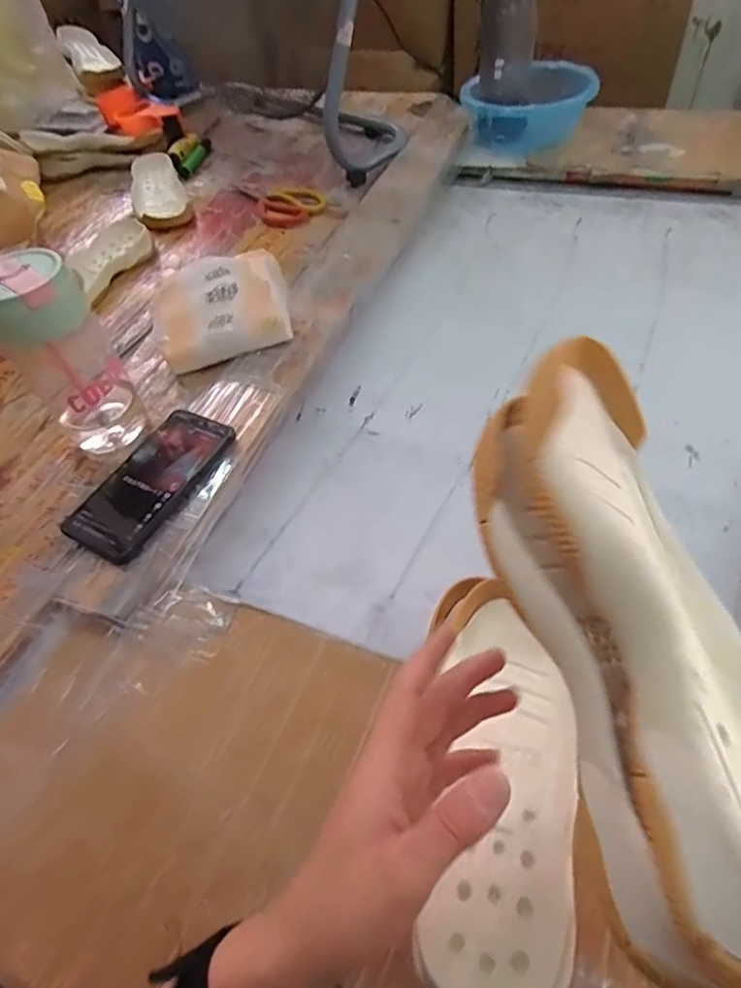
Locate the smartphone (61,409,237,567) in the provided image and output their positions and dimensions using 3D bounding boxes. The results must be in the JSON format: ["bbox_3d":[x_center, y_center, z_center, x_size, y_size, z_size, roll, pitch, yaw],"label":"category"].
[{"bbox_3d":[-0.208,-0.014,0.539,0.086,0.014,0.165,26,61,17],"label":"smartphone"}]

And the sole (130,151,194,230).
[{"bbox_3d":[-0.346,-0.498,0.923,0.086,0.028,0.215,-17,52,-9],"label":"sole"}]

